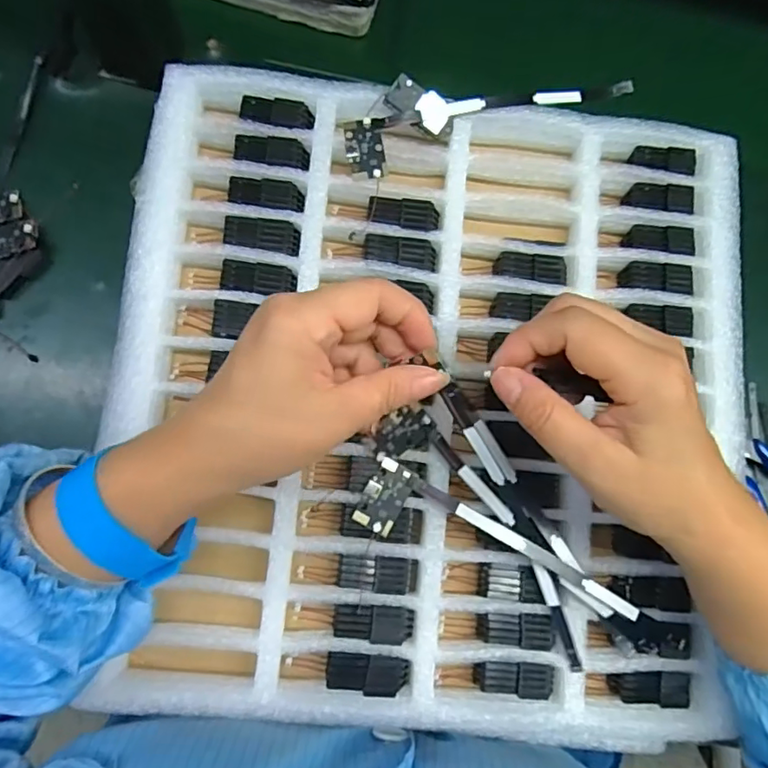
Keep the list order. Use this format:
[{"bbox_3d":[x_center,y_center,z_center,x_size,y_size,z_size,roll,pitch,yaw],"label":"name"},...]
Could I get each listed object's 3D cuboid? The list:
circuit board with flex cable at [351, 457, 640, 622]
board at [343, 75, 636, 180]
[{"bbox_3d":[0.058,0.088,0.284,0.149,0.019,0.036,28,81,0],"label":"circuit board with flex cable"},{"bbox_3d":[0.066,-0.163,0.323,0.186,0.012,0.045,-18,84,-7],"label":"board"}]

